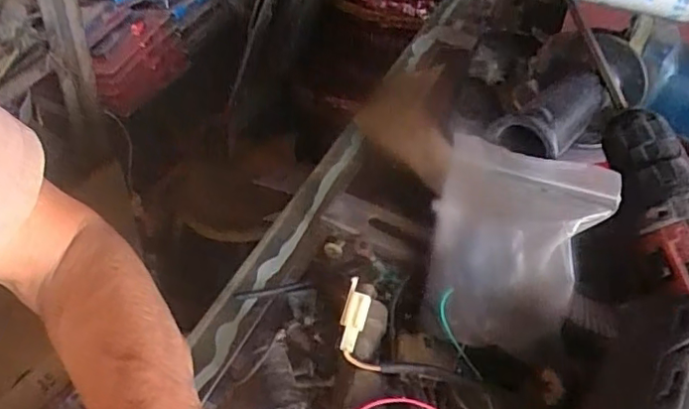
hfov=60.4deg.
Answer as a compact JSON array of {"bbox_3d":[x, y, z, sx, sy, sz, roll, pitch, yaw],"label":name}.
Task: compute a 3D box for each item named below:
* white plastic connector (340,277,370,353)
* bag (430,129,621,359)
[{"bbox_3d":[0.005,0.059,0.315,0.013,0.007,0.037,11,81,3],"label":"white plastic connector"},{"bbox_3d":[0.094,0.018,0.333,0.087,0.068,0.113,17,47,9],"label":"bag"}]

